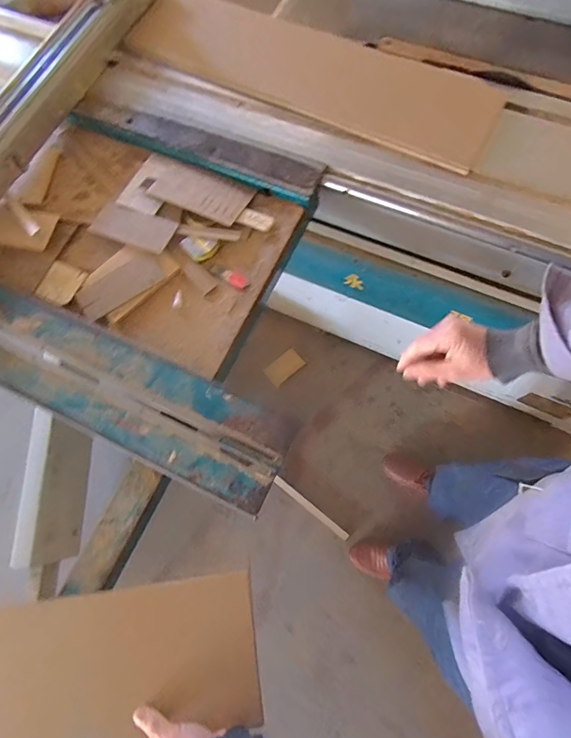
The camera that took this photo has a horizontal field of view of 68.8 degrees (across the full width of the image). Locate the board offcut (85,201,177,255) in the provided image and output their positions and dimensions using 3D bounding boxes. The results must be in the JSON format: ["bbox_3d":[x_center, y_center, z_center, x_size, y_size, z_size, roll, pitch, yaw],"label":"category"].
[{"bbox_3d":[-0.272,-0.255,0.744,0.154,0.012,0.069,21,74,9],"label":"board offcut"}]

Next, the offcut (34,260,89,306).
[{"bbox_3d":[-0.396,-0.152,0.736,0.066,0.008,0.073,24,75,9],"label":"offcut"}]

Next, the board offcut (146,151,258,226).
[{"bbox_3d":[-0.170,-0.333,0.760,0.211,0.009,0.094,22,74,9],"label":"board offcut"}]

